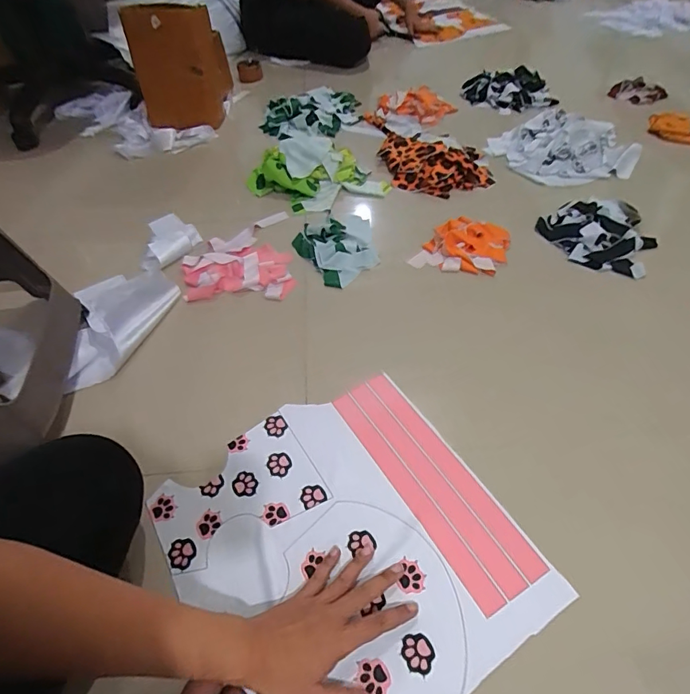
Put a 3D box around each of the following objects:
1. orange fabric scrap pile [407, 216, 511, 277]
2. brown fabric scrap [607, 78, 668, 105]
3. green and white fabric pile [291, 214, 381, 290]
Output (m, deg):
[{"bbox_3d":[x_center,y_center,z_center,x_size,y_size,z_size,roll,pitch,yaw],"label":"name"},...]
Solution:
[{"bbox_3d":[0.236,-0.209,0.911,0.169,0.031,0.154,14,52,16],"label":"orange fabric scrap pile"},{"bbox_3d":[0.839,-0.730,1.302,0.143,0.047,0.065,5,50,9],"label":"brown fabric scrap"},{"bbox_3d":[-0.006,-0.202,0.928,0.151,0.023,0.170,-24,52,-15],"label":"green and white fabric pile"}]

